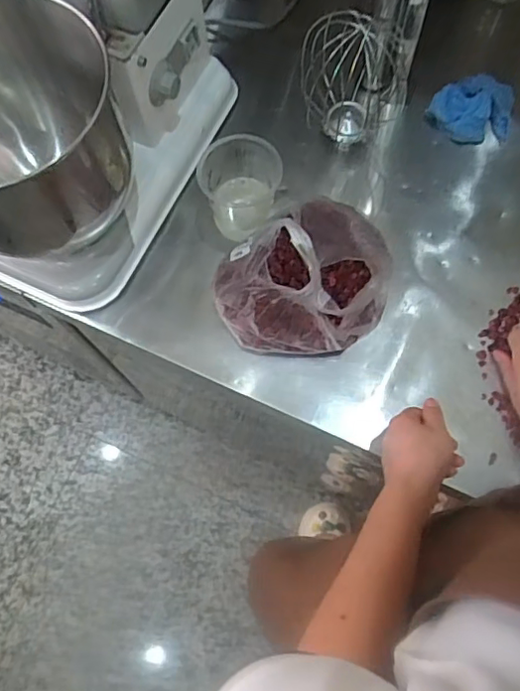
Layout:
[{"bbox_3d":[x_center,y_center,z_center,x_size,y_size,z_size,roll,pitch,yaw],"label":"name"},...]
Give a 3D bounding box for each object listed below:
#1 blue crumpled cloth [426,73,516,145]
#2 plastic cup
[{"bbox_3d":[0.281,-0.313,0.754,0.104,0.034,0.089,25,74,10],"label":"blue crumpled cloth"},{"bbox_3d":[-0.019,-0.185,0.678,0.090,0.097,0.098,-1,71,2],"label":"plastic cup"}]

